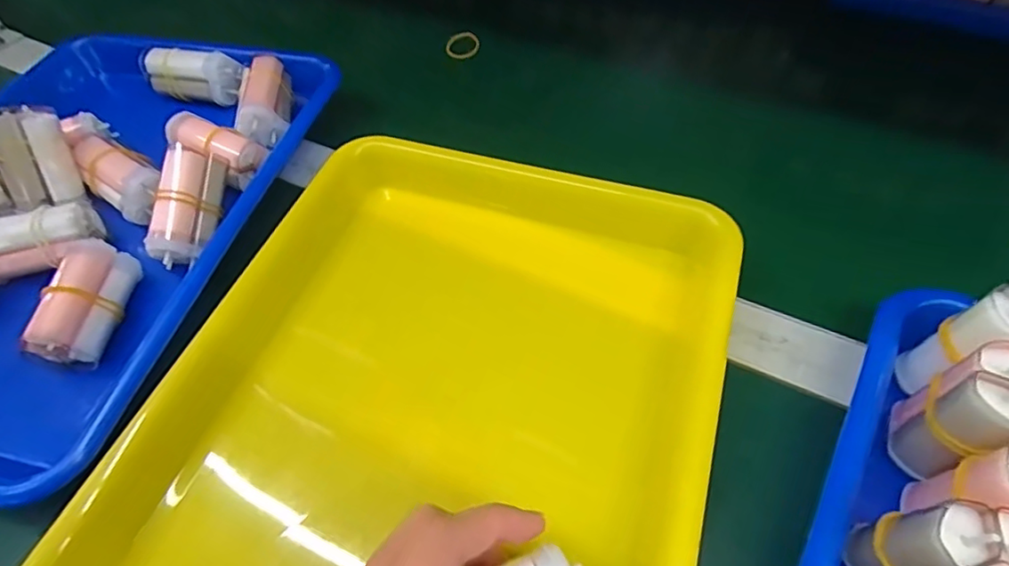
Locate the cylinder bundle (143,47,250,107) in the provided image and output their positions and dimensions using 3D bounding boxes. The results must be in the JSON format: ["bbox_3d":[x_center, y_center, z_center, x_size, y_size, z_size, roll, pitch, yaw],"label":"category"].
[{"bbox_3d":[-0.232,-0.155,0.410,0.067,0.030,0.027,9,55,10],"label":"cylinder bundle"}]

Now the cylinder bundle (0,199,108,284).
[{"bbox_3d":[-0.274,-0.026,0.320,0.066,0.031,0.029,-19,55,-10],"label":"cylinder bundle"}]

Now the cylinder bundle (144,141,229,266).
[{"bbox_3d":[-0.184,-0.045,0.320,0.025,0.025,0.068,6,74,8],"label":"cylinder bundle"}]

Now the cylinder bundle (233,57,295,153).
[{"bbox_3d":[-0.167,-0.129,0.385,0.031,0.030,0.065,-3,67,1],"label":"cylinder bundle"}]

